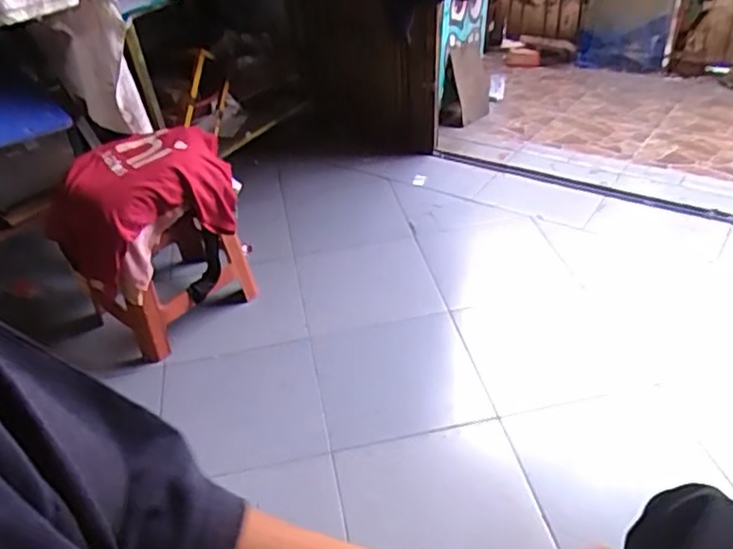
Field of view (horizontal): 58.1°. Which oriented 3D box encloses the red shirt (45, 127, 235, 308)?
[{"bbox_3d":[-0.587,-0.184,1.771,0.465,0.277,0.339,-31,44,-29],"label":"red shirt"}]

